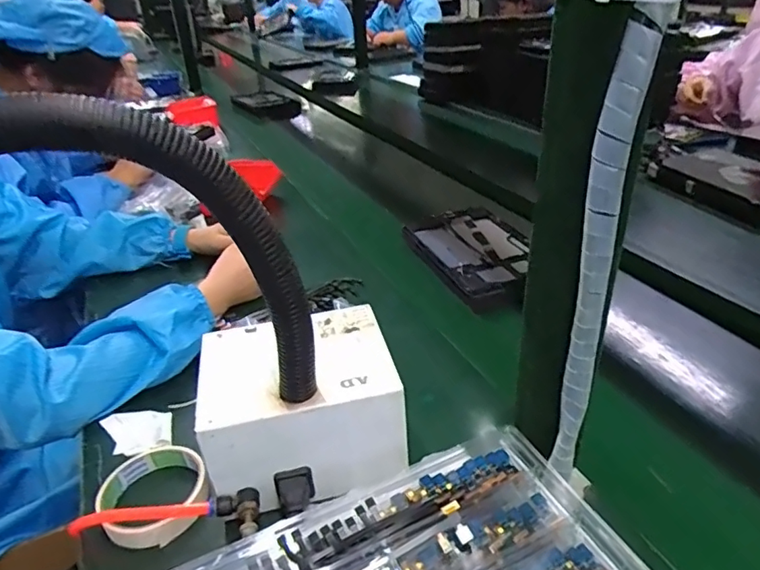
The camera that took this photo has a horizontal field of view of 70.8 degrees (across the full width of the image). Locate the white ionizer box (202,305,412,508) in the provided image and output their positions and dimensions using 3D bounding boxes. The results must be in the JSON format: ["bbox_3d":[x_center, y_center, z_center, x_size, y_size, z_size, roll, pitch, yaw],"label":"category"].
[{"bbox_3d":[-0.068,0.096,0.458,0.159,0.085,0.140,-7,33,-7],"label":"white ionizer box"}]

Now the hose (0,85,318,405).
[{"bbox_3d":[-0.189,0.013,0.303,0.291,0.224,0.035,-13,33,-16],"label":"hose"}]

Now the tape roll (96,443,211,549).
[{"bbox_3d":[-0.191,0.176,0.454,0.084,0.028,0.098,-19,35,-25],"label":"tape roll"}]

